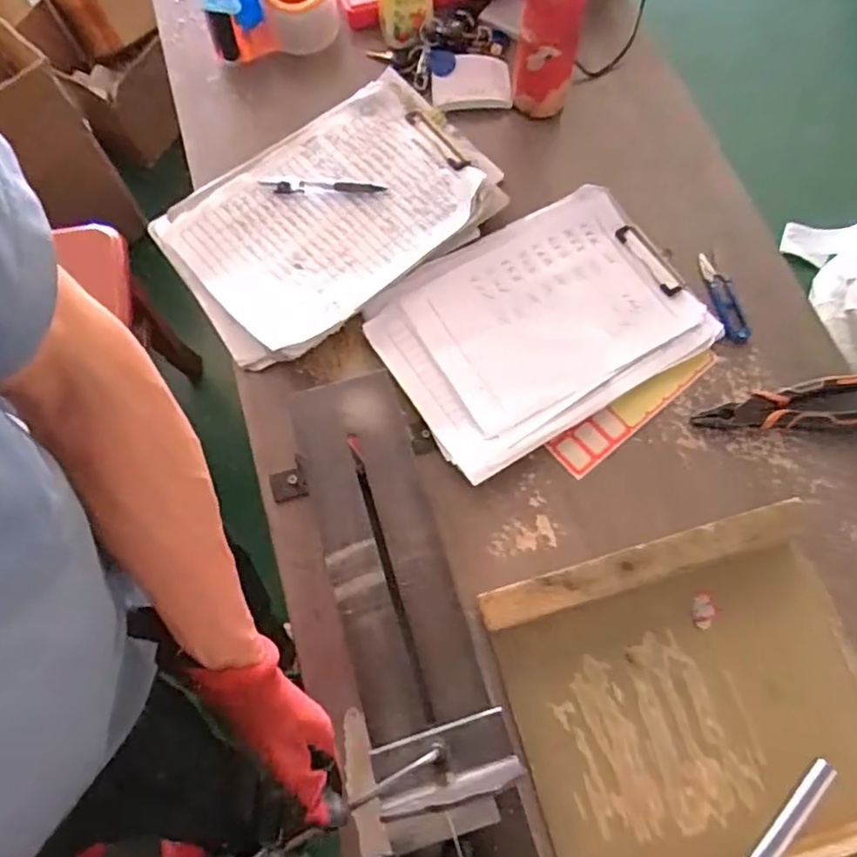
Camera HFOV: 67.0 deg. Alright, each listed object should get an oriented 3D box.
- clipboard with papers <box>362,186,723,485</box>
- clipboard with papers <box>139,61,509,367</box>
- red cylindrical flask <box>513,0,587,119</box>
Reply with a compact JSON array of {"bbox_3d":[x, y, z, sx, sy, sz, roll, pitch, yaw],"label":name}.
[{"bbox_3d":[0.110,-0.106,0.667,0.304,0.023,0.220,-30,72,-9],"label":"clipboard with papers"},{"bbox_3d":[-0.107,-0.242,0.709,0.352,0.031,0.243,-38,73,-12],"label":"clipboard with papers"},{"bbox_3d":[0.134,-0.451,0.695,0.066,0.225,0.075,10,70,5],"label":"red cylindrical flask"}]

